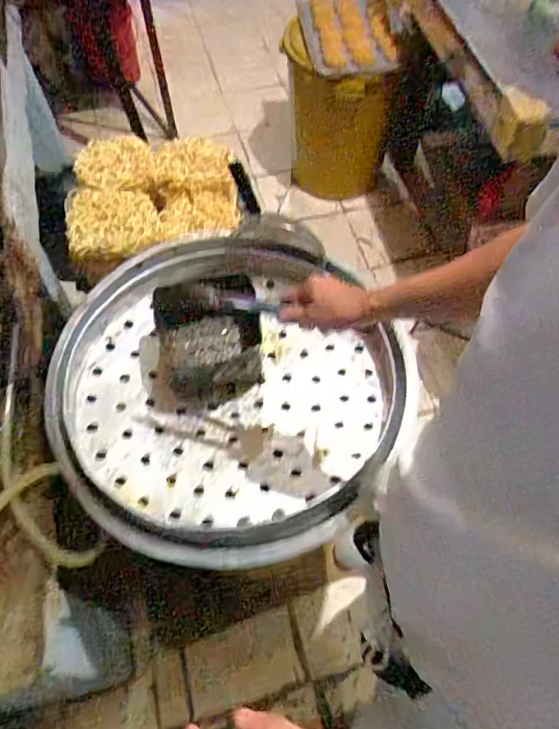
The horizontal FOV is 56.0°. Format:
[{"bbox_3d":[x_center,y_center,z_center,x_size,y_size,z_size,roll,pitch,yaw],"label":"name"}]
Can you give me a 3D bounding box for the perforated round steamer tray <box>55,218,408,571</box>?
[{"bbox_3d":[-0.097,0.017,0.970,0.605,0.089,0.640,0,60,0],"label":"perforated round steamer tray"}]

